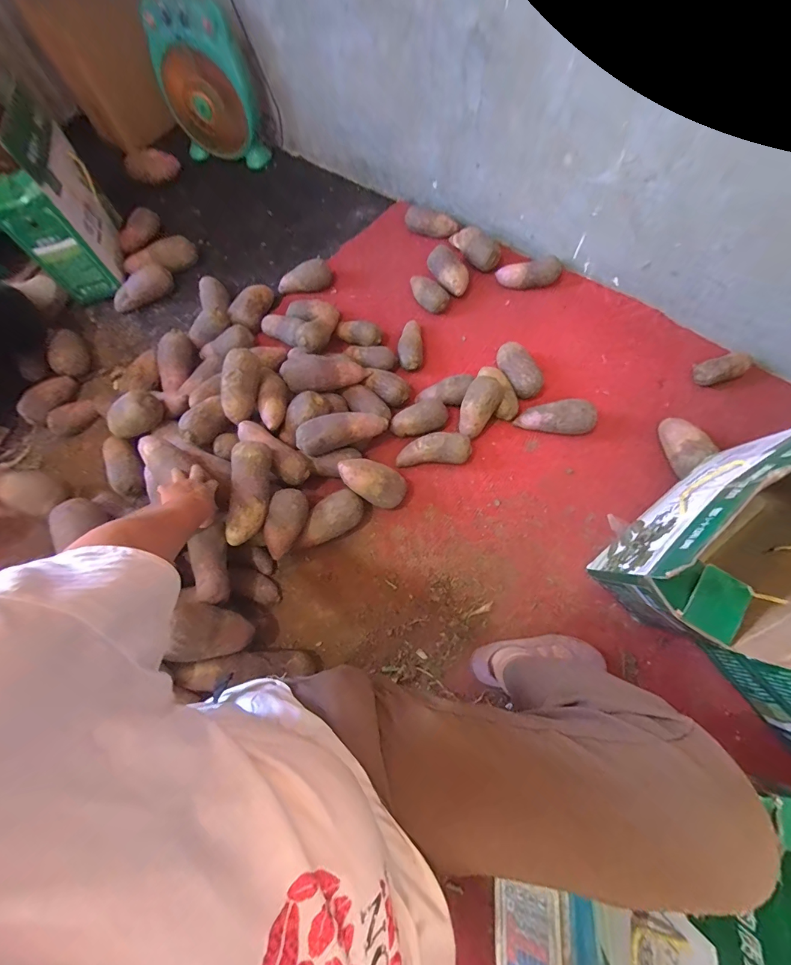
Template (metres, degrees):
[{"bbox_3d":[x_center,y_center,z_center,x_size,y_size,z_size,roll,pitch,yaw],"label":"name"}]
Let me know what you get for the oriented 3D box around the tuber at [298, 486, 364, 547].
[{"bbox_3d":[-0.139,0.076,0.805,0.146,0.074,0.072,-29,70,-9],"label":"tuber"}]

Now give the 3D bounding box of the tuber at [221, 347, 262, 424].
[{"bbox_3d":[-0.324,-0.202,0.798,0.058,0.155,0.068,23,26,11],"label":"tuber"}]

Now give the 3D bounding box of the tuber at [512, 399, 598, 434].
[{"bbox_3d":[0.368,-0.144,0.877,0.172,0.063,0.069,-3,68,1],"label":"tuber"}]

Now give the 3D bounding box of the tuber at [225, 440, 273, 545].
[{"bbox_3d":[-0.280,0.014,0.729,0.064,0.069,0.181,-1,68,1],"label":"tuber"}]

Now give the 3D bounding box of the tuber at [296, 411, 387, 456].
[{"bbox_3d":[-0.112,-0.114,0.826,0.203,0.064,0.063,-16,68,-21],"label":"tuber"}]

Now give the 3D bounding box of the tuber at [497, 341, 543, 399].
[{"bbox_3d":[0.299,-0.270,0.923,0.079,0.064,0.137,-12,68,-3],"label":"tuber"}]

